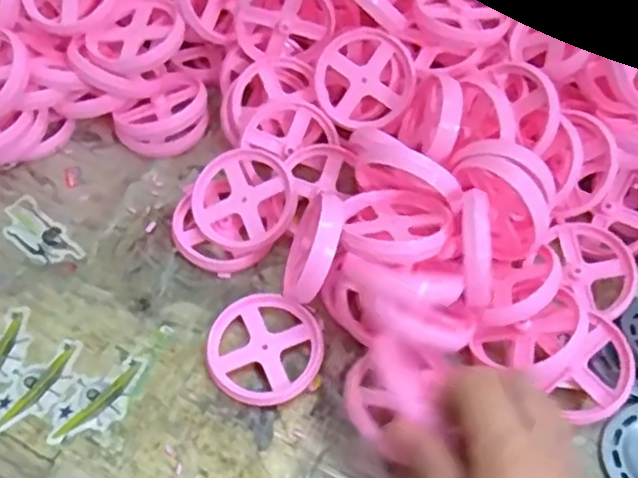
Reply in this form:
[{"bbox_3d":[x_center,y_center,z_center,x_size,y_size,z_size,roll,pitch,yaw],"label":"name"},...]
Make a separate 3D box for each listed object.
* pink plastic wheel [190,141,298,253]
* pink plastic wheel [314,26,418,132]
[{"bbox_3d":[-0.044,-0.024,0.414,0.062,0.011,0.064,-3,75,10],"label":"pink plastic wheel"},{"bbox_3d":[0.030,-0.102,0.438,0.061,0.012,0.063,1,97,6],"label":"pink plastic wheel"}]

